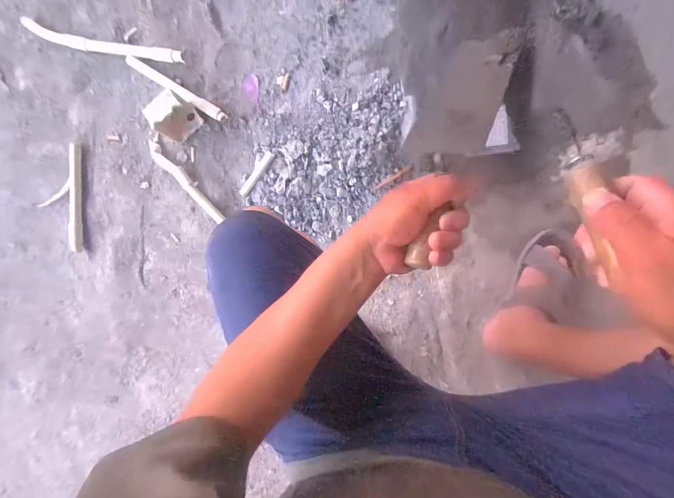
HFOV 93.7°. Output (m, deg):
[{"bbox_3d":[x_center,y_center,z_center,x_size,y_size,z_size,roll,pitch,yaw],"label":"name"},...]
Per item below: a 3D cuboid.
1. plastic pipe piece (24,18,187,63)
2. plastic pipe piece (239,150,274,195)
[{"bbox_3d":[-0.479,-0.423,0.659,0.335,0.044,0.037,12,98,4],"label":"plastic pipe piece"},{"bbox_3d":[-0.174,-0.163,0.687,0.019,0.018,0.115,40,98,0],"label":"plastic pipe piece"}]

